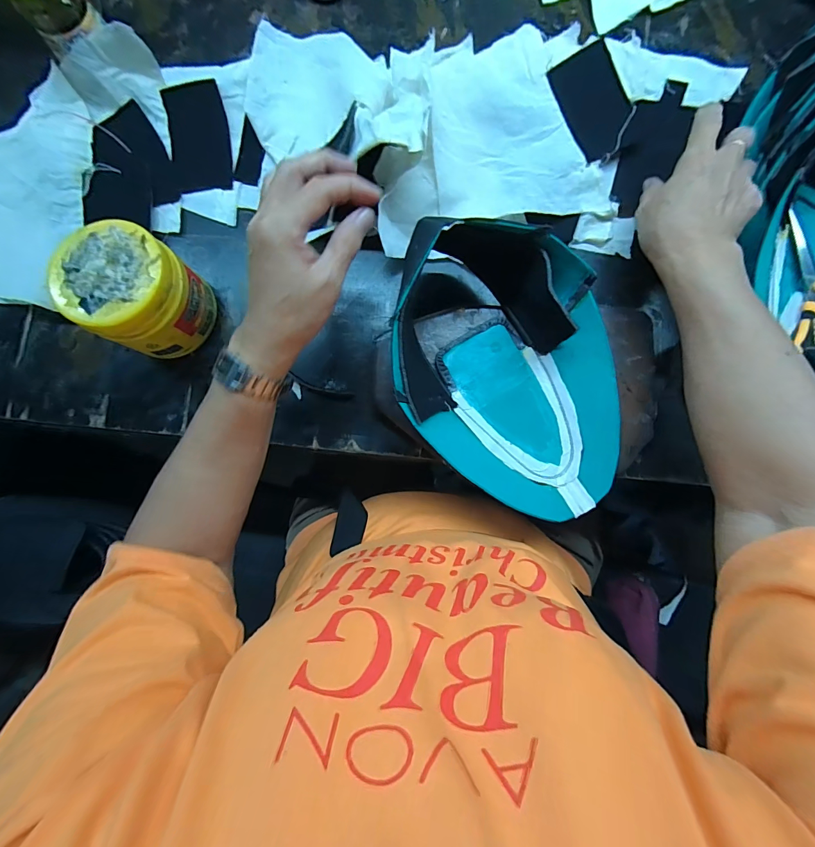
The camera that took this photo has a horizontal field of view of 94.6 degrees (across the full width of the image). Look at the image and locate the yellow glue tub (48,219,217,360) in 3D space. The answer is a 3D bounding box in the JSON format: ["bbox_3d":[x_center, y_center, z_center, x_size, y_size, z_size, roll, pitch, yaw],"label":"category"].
[{"bbox_3d":[-0.240,-0.116,0.342,0.089,0.091,0.090,0,84,1],"label":"yellow glue tub"}]

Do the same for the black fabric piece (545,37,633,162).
[{"bbox_3d":[0.190,-0.321,0.376,0.067,0.014,0.107,-23,84,-2],"label":"black fabric piece"}]

